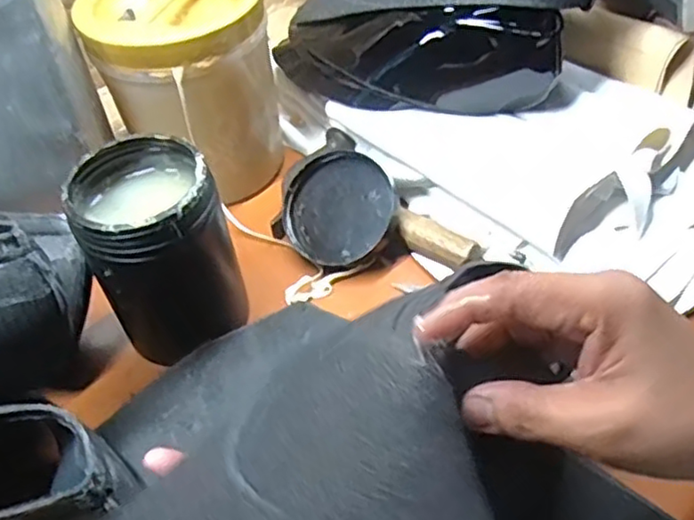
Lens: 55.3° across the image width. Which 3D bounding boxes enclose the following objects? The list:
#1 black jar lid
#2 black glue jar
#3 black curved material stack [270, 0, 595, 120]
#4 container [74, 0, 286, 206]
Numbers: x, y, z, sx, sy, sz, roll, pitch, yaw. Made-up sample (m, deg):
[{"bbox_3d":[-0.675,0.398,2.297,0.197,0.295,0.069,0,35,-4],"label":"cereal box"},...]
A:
[{"bbox_3d":[-0.007,-0.043,0.540,0.088,0.013,0.091,-4,80,23],"label":"black jar lid"},{"bbox_3d":[-0.128,-0.008,0.464,0.087,0.133,0.088,-2,48,3],"label":"black glue jar"},{"bbox_3d":[0.060,-0.207,0.526,0.261,0.156,0.107,17,52,19],"label":"black curved material stack"},{"bbox_3d":[-0.131,-0.150,0.563,0.137,0.151,0.137,-12,48,-6],"label":"container"}]

